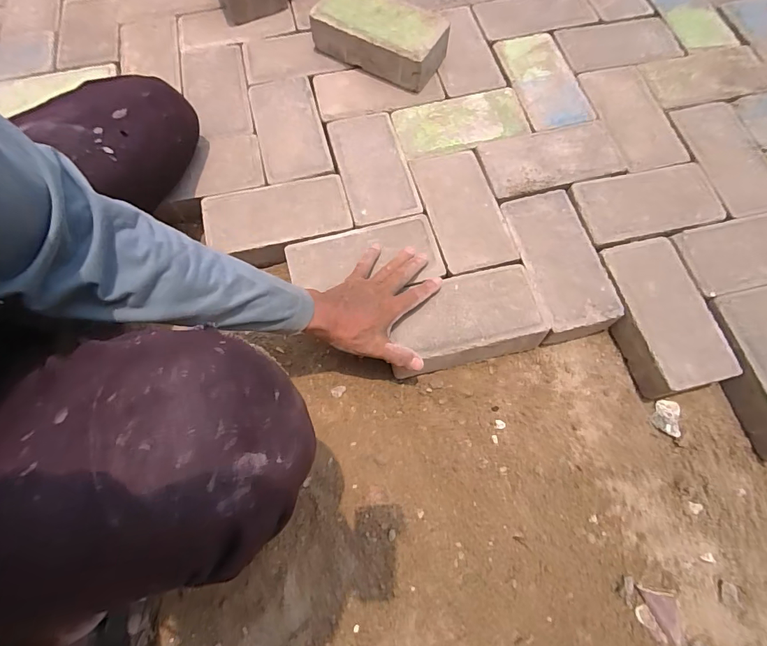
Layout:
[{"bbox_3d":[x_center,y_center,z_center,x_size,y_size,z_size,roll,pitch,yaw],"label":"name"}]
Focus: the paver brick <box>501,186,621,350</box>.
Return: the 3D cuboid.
[{"bbox_3d":[0.245,-0.083,0.614,0.109,0.064,0.208,-12,70,-3],"label":"paver brick"}]

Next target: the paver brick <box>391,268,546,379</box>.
[{"bbox_3d":[0.112,-0.005,0.578,0.188,0.065,0.112,-11,70,-3],"label":"paver brick"}]

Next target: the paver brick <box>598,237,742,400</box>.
[{"bbox_3d":[0.374,-0.008,0.585,0.115,0.070,0.208,-14,70,-4],"label":"paver brick"}]

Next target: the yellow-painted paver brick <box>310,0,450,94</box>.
[{"bbox_3d":[-0.005,-0.478,0.699,0.213,0.069,0.107,29,73,11],"label":"yellow-painted paver brick"}]

